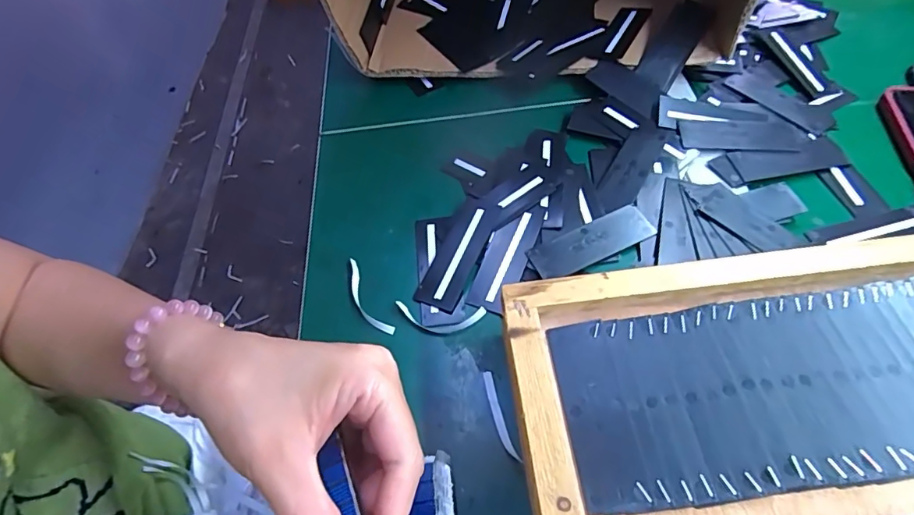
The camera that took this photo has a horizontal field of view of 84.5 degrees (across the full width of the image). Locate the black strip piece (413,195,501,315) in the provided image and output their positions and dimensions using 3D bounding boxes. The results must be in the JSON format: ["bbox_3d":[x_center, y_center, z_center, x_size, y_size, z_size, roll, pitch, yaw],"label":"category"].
[{"bbox_3d":[0.001,-0.004,0.368,0.033,0.005,0.096,14,61,24],"label":"black strip piece"}]

